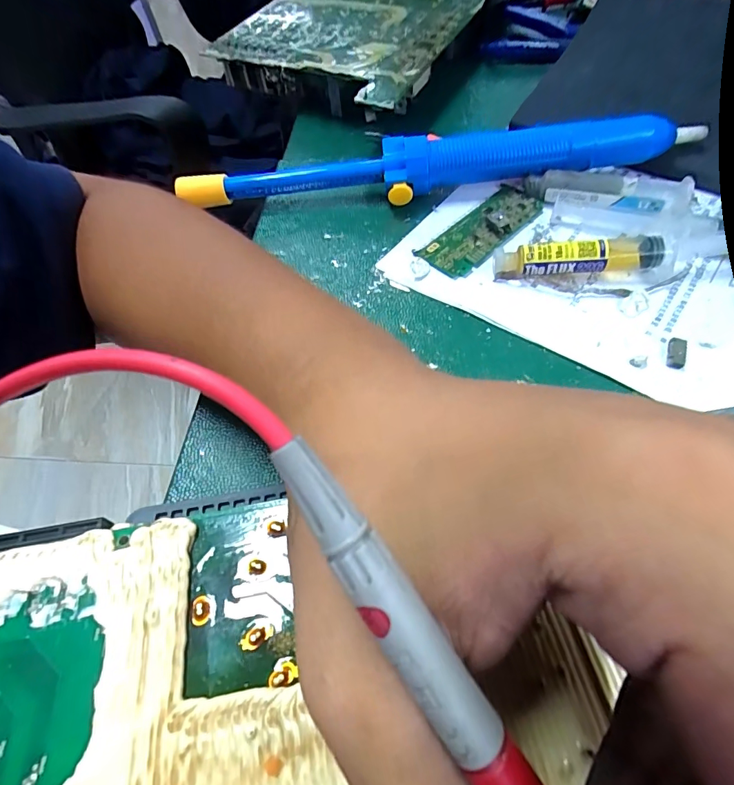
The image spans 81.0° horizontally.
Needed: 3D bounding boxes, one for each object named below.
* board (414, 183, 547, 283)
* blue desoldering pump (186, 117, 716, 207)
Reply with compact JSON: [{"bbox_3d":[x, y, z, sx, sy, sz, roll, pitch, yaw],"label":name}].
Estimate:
[{"bbox_3d":[0.071,-0.100,0.261,0.087,0.010,0.034,-40,63,-19],"label":"board"},{"bbox_3d":[0.036,-0.142,0.272,0.310,0.033,0.032,-2,57,4],"label":"blue desoldering pump"}]

